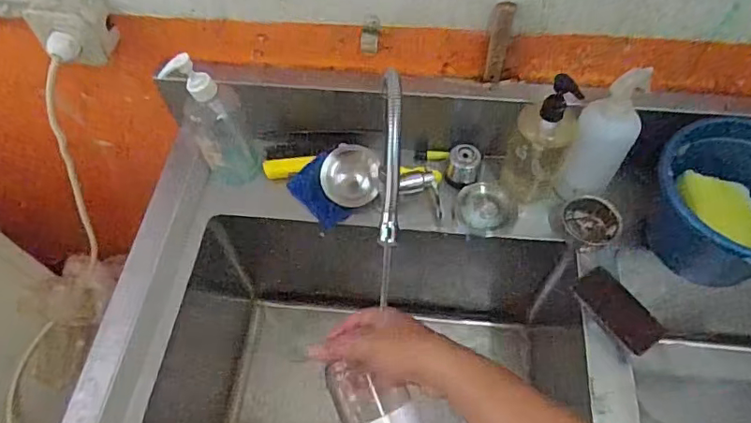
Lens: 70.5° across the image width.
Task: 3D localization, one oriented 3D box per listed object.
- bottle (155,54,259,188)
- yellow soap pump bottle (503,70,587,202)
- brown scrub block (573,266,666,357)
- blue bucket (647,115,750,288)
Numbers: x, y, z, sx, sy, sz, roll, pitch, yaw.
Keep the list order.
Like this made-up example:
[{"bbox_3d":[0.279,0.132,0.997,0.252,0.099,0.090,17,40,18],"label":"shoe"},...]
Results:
[{"bbox_3d":[-0.212,-0.128,0.693,0.077,0.174,0.082,-19,60,-10],"label":"bottle"},{"bbox_3d":[0.208,-0.091,0.671,0.076,0.185,0.079,20,61,13],"label":"yellow soap pump bottle"},{"bbox_3d":[0.287,0.117,0.632,0.047,0.018,0.104,-29,62,-15],"label":"brown scrub block"},{"bbox_3d":[0.431,-0.014,0.638,0.163,0.114,0.171,-1,59,1],"label":"blue bucket"}]

